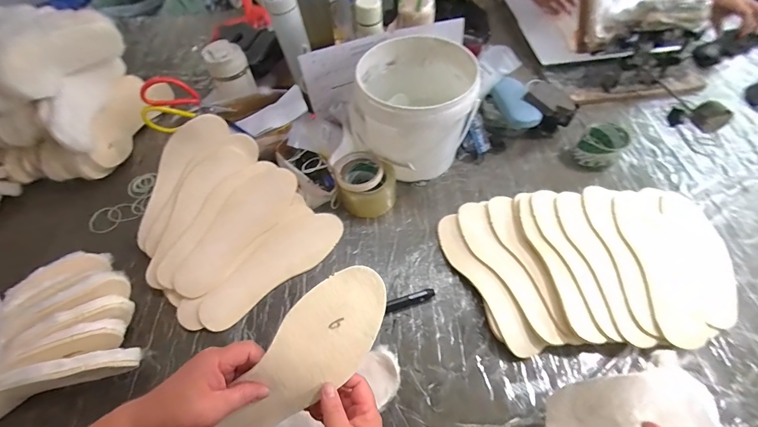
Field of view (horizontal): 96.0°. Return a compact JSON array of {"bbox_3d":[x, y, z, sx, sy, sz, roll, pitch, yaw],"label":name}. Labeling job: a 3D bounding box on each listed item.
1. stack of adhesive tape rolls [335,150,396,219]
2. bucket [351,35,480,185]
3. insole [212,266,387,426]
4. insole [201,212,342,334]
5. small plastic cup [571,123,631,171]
[{"bbox_3d":[-0.024,-0.057,0.657,0.112,0.069,0.108,-15,58,-6],"label":"stack of adhesive tape rolls"},{"bbox_3d":[0.062,-0.191,0.659,0.196,0.195,0.198,-1,57,2],"label":"bucket"},{"bbox_3d":[-0.084,0.170,0.373,0.091,0.017,0.251,36,86,-7],"label":"insole"},{"bbox_3d":[-0.183,0.088,0.598,0.268,0.009,0.089,-35,70,-21],"label":"insole"},{"bbox_3d":[0.445,-0.138,0.686,0.078,0.060,0.089,37,66,23],"label":"small plastic cup"}]

